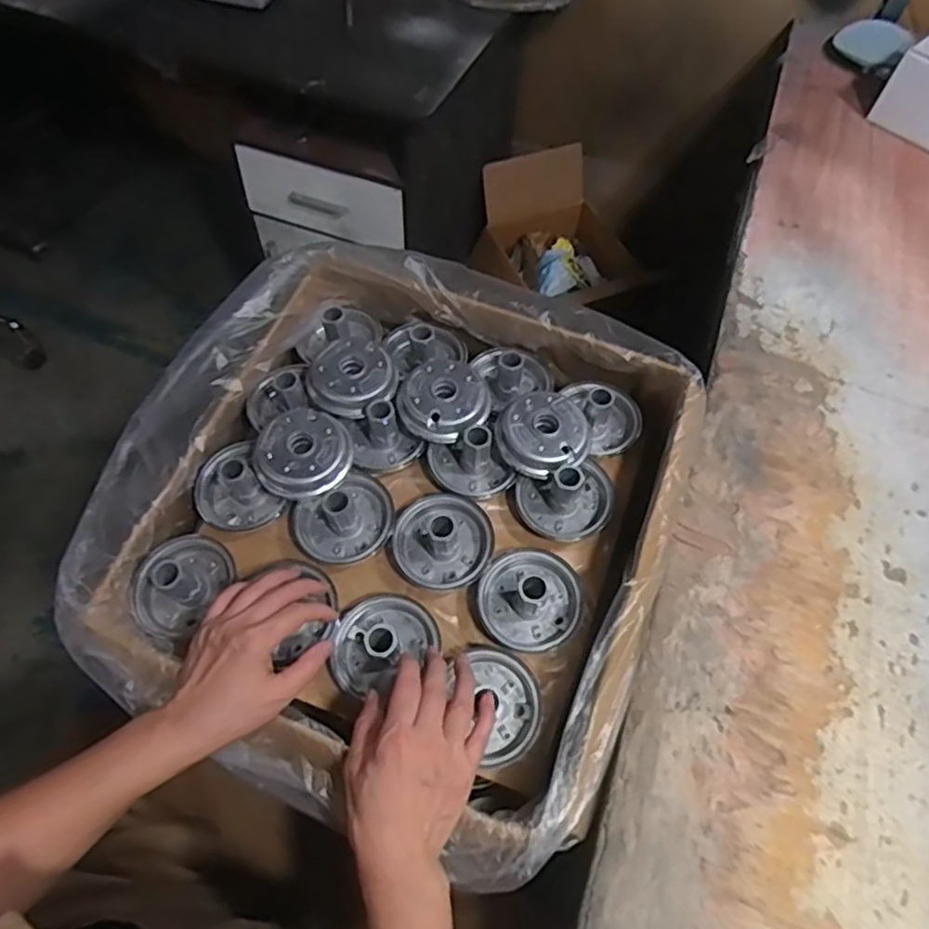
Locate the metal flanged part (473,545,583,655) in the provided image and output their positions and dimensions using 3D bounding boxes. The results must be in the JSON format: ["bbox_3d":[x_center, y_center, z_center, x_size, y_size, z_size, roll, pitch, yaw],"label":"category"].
[{"bbox_3d":[0.059,0.115,0.583,0.088,0.053,0.087,1,58,-2],"label":"metal flanged part"}]

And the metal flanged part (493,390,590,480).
[{"bbox_3d":[0.076,-0.023,0.651,0.075,0.050,0.081,2,60,-3],"label":"metal flanged part"}]

